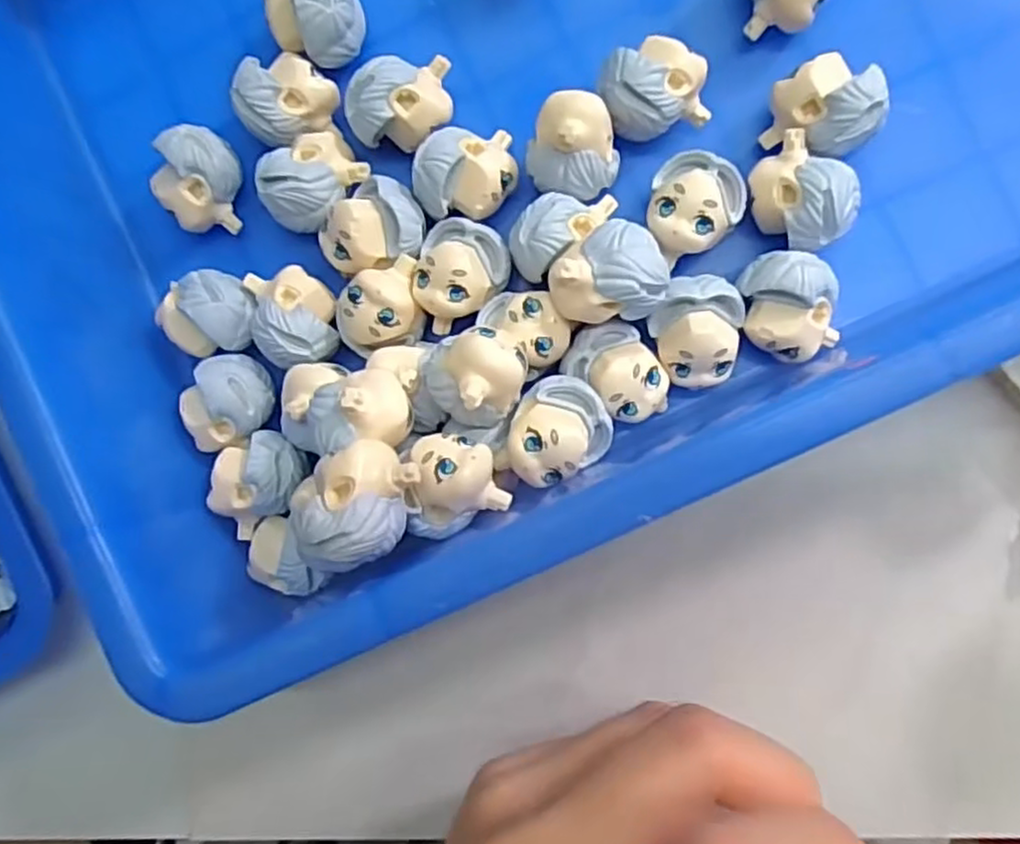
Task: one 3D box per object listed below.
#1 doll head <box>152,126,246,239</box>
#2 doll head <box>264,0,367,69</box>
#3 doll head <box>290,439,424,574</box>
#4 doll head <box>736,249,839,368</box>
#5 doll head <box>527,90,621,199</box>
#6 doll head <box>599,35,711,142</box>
[{"bbox_3d":[-0.088,-0.068,0.206,0.019,0.023,0.026,14,94,8],"label":"doll head"},{"bbox_3d":[-0.053,-0.111,0.201,0.023,0.026,0.022,0,92,8],"label":"doll head"},{"bbox_3d":[-0.034,0.018,0.160,0.021,0.017,0.027,21,95,7],"label":"doll head"},{"bbox_3d":[0.071,-0.029,0.188,0.022,0.024,0.027,-13,90,8],"label":"doll head"},{"bbox_3d":[0.017,-0.071,0.192,0.023,0.031,0.023,8,93,8],"label":"doll head"},{"bbox_3d":[0.038,-0.085,0.190,0.026,0.025,0.018,-13,90,8],"label":"doll head"}]

